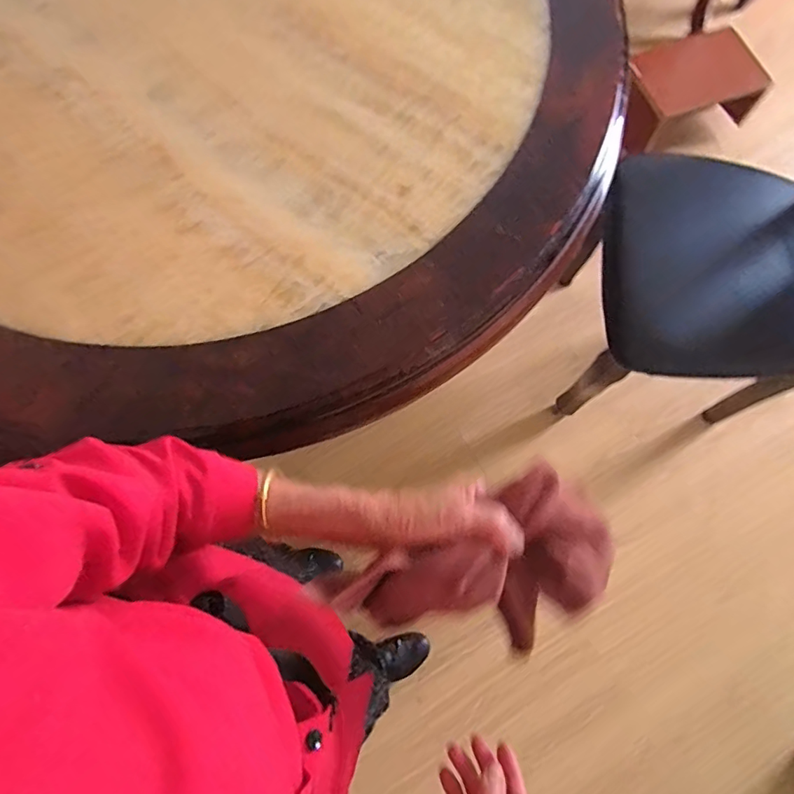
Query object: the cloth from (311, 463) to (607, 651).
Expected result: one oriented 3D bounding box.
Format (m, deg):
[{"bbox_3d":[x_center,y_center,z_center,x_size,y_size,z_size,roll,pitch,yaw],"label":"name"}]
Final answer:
[{"bbox_3d":[0.071,0.157,0.409,0.225,0.101,0.122,-28,74,-7],"label":"cloth"}]

